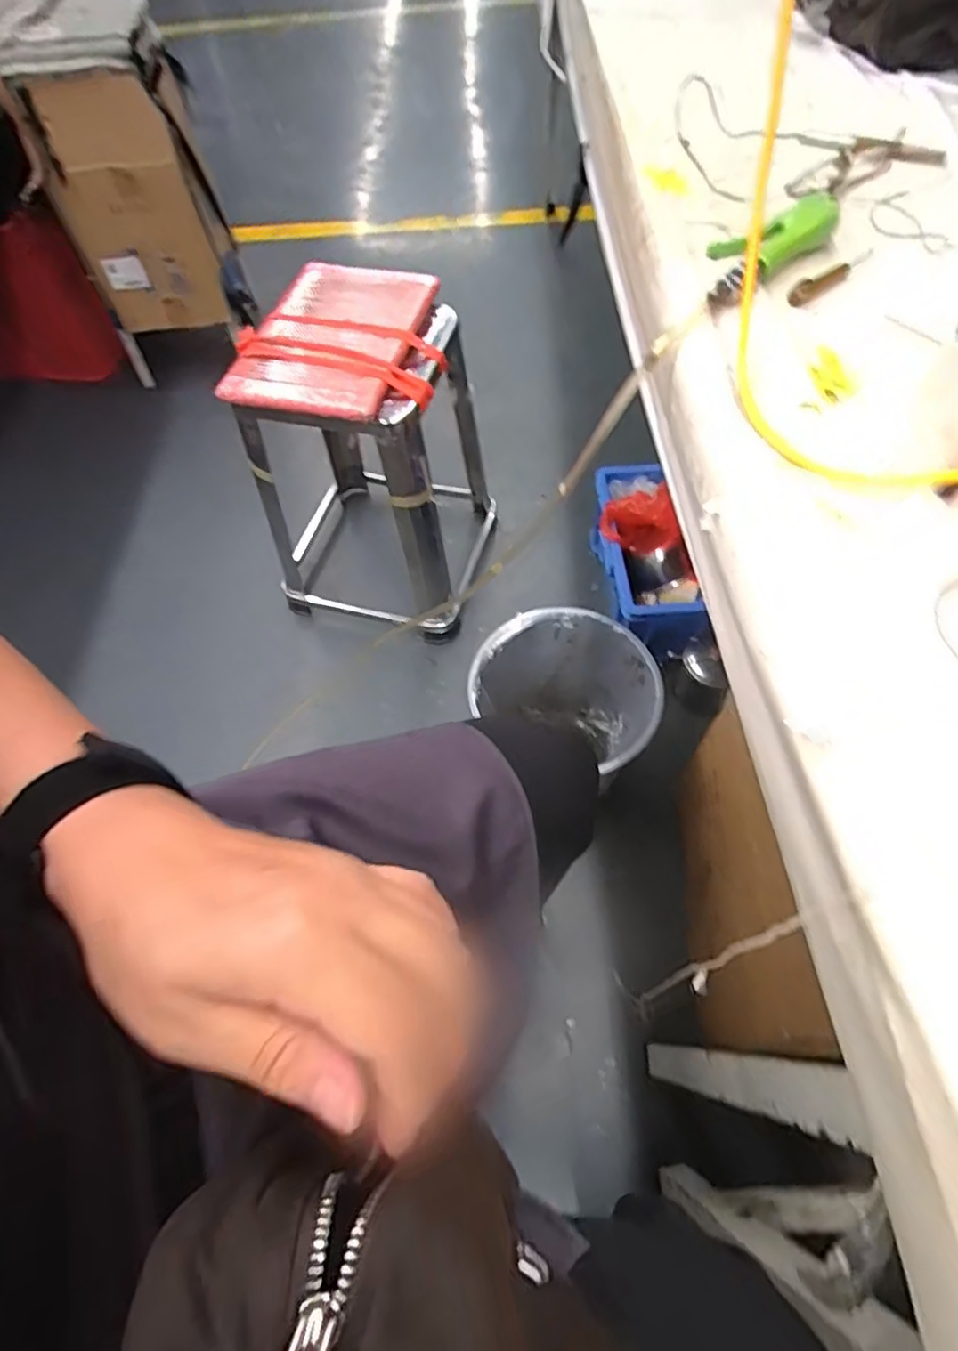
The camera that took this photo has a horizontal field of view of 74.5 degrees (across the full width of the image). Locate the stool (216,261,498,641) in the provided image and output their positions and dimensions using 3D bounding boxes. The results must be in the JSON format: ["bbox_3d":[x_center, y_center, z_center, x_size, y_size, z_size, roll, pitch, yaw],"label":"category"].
[{"bbox_3d":[-0.208,-0.394,1.172,0.411,0.533,0.389,11,61,10],"label":"stool"}]

